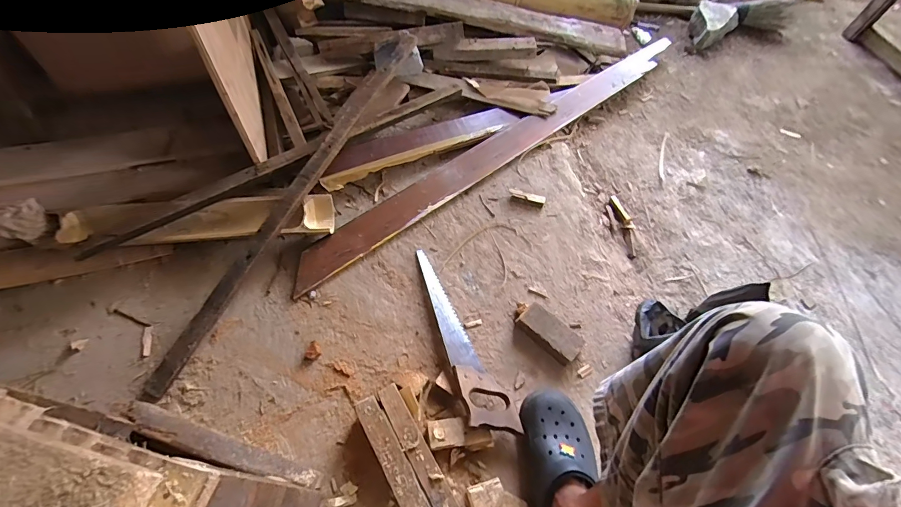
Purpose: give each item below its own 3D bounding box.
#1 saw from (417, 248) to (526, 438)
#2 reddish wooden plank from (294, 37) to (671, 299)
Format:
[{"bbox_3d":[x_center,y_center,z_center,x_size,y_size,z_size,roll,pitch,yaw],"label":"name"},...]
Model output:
[{"bbox_3d":[0.022,0.152,0.819,0.094,0.054,0.426,-12,59,-12],"label":"saw"},{"bbox_3d":[0.172,-0.305,1.096,1.340,0.022,0.090,-35,77,-20],"label":"reddish wooden plank"}]

